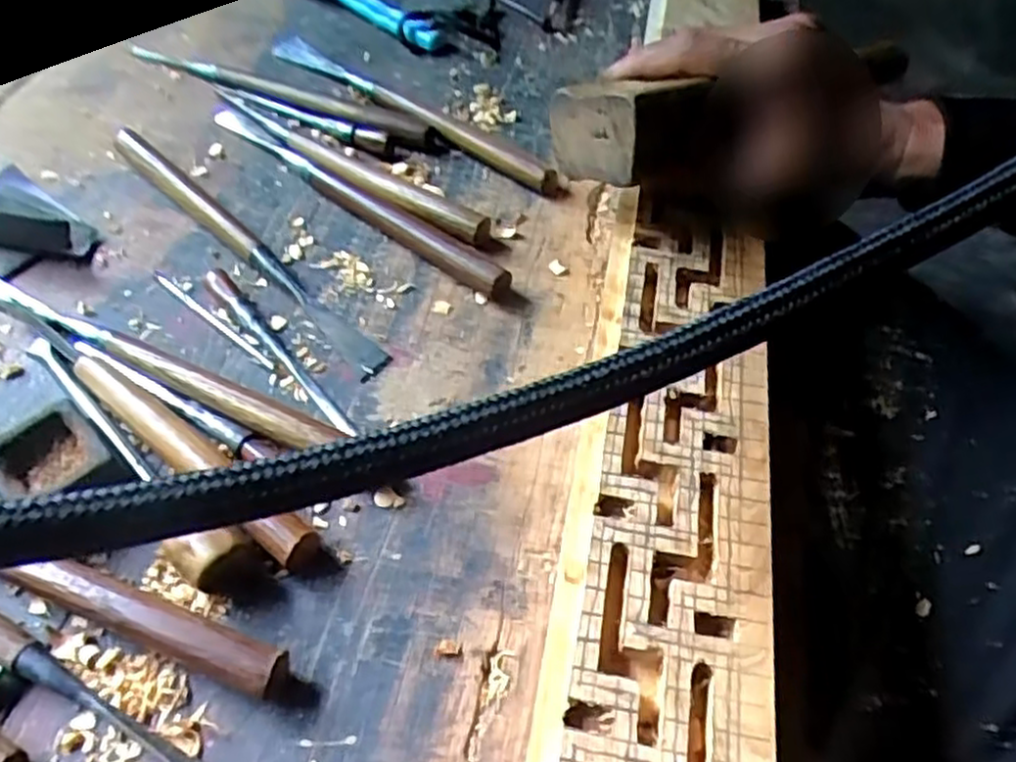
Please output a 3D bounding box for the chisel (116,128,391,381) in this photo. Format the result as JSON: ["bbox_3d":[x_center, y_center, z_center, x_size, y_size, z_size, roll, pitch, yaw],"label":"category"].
[{"bbox_3d":[-0.154,-0.081,0.429,0.018,0.015,0.250,-38,62,-26],"label":"chisel"}]

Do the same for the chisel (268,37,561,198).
[{"bbox_3d":[-0.070,-0.190,0.511,0.260,0.016,0.027,34,59,22],"label":"chisel"}]

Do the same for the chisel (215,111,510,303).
[{"bbox_3d":[-0.097,-0.116,0.453,0.252,0.018,0.020,34,59,22],"label":"chisel"}]

